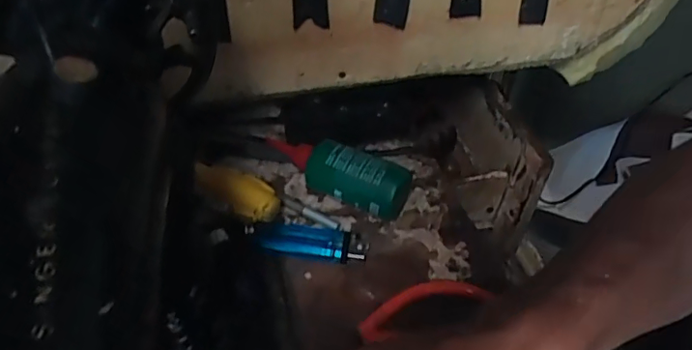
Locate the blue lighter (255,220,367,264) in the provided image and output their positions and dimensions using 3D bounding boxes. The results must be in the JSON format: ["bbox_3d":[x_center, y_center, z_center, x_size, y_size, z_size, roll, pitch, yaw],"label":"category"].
[{"bbox_3d":[-0.025,0.047,0.388,0.078,0.010,0.028,6,45,2],"label":"blue lighter"}]

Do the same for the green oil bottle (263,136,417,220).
[{"bbox_3d":[-0.008,0.000,0.416,0.112,0.042,0.034,19,47,15],"label":"green oil bottle"}]

